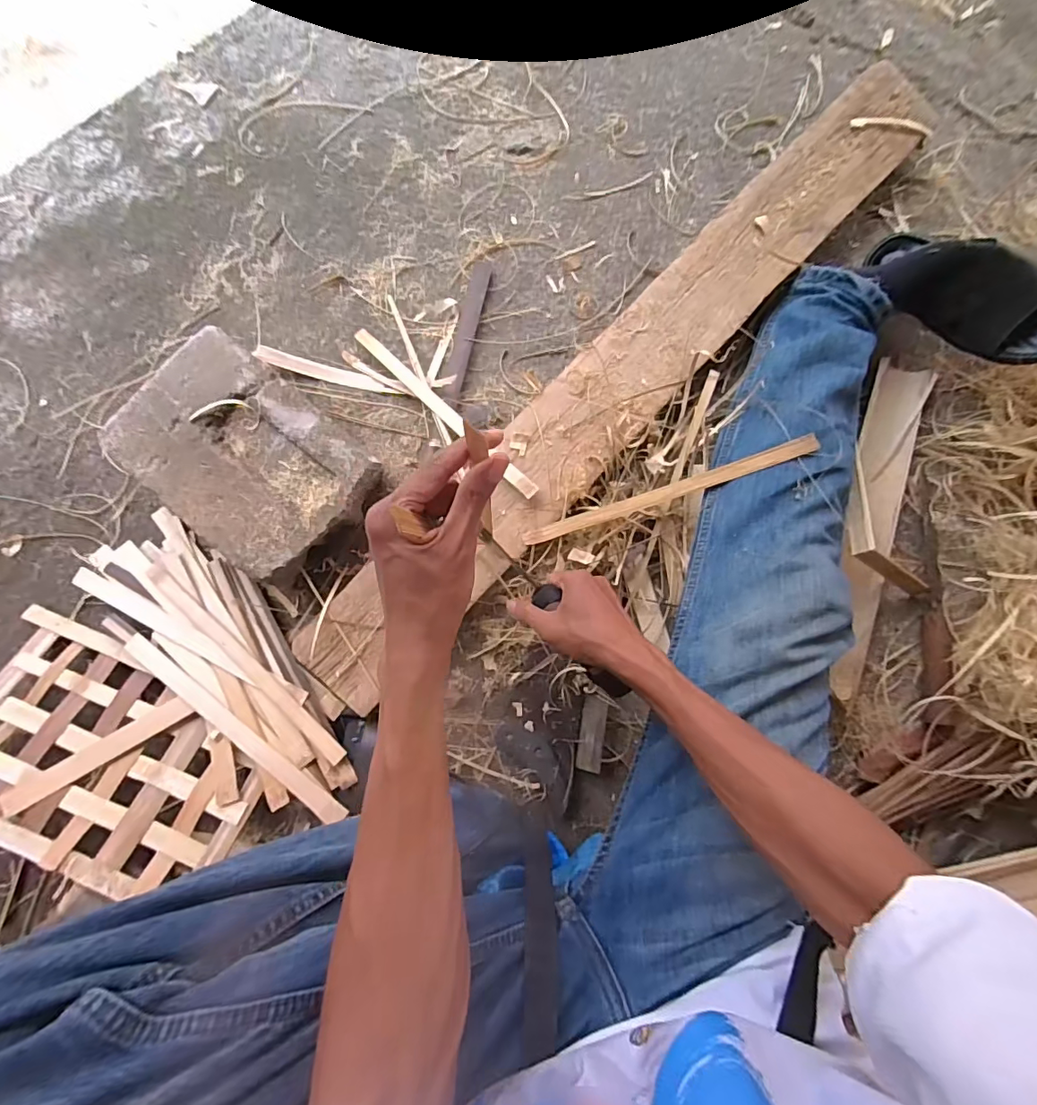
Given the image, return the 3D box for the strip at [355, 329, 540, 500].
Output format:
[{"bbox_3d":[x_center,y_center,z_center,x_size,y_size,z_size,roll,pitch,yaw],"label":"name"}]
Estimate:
[{"bbox_3d":[-0.100,-0.188,0.649,0.025,0.007,0.345,-39,73,-23],"label":"strip"}]

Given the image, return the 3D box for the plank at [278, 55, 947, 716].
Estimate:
[{"bbox_3d":[0.161,-0.243,0.641,1.048,0.033,0.139,-45,84,-4],"label":"plank"}]

